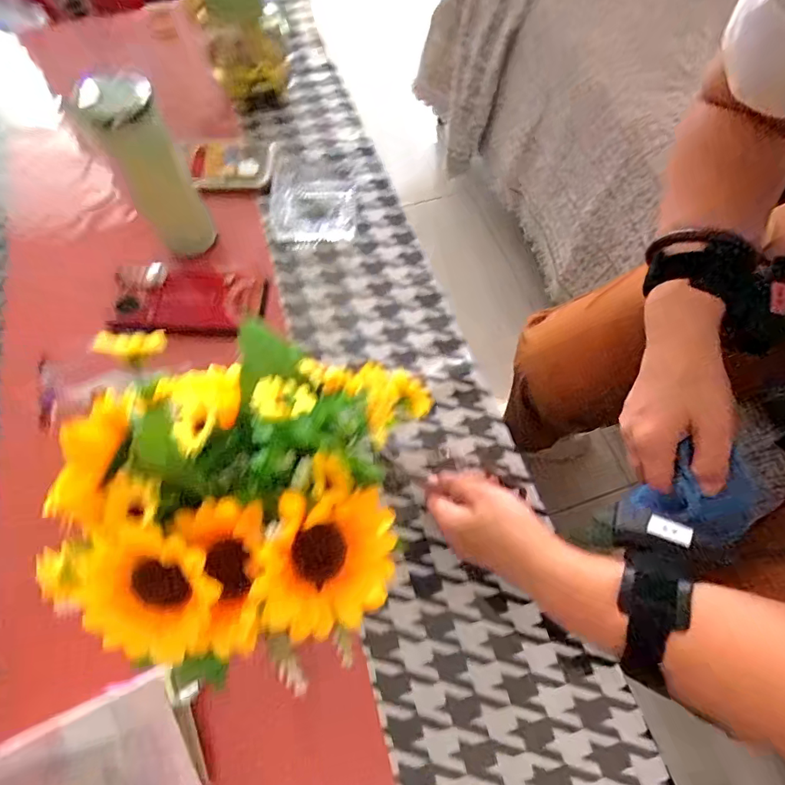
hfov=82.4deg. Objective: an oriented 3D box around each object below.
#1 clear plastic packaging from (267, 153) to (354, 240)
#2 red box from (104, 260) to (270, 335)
[{"bbox_3d":[-0.099,-0.246,0.556,0.101,0.013,0.144,-2,67,-2],"label":"clear plastic packaging"},{"bbox_3d":[-0.218,-0.100,0.483,0.153,0.025,0.074,4,67,0],"label":"red box"}]

